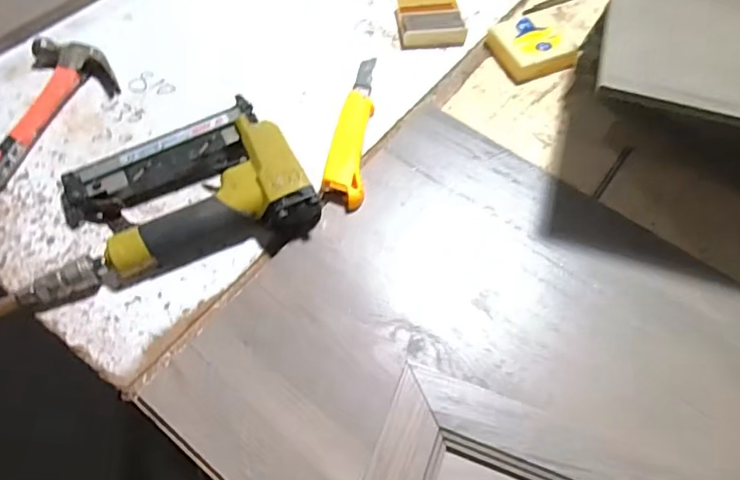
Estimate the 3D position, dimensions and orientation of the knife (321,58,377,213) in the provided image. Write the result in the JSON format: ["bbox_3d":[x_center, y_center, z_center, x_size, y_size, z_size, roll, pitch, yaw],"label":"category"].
[{"bbox_3d":[-0.017,-0.112,0.509,0.036,0.015,0.186,5,61,2],"label":"knife"}]

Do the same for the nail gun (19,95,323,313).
[{"bbox_3d":[-0.176,-0.039,0.450,0.237,0.041,0.139,-17,63,-10],"label":"nail gun"}]

